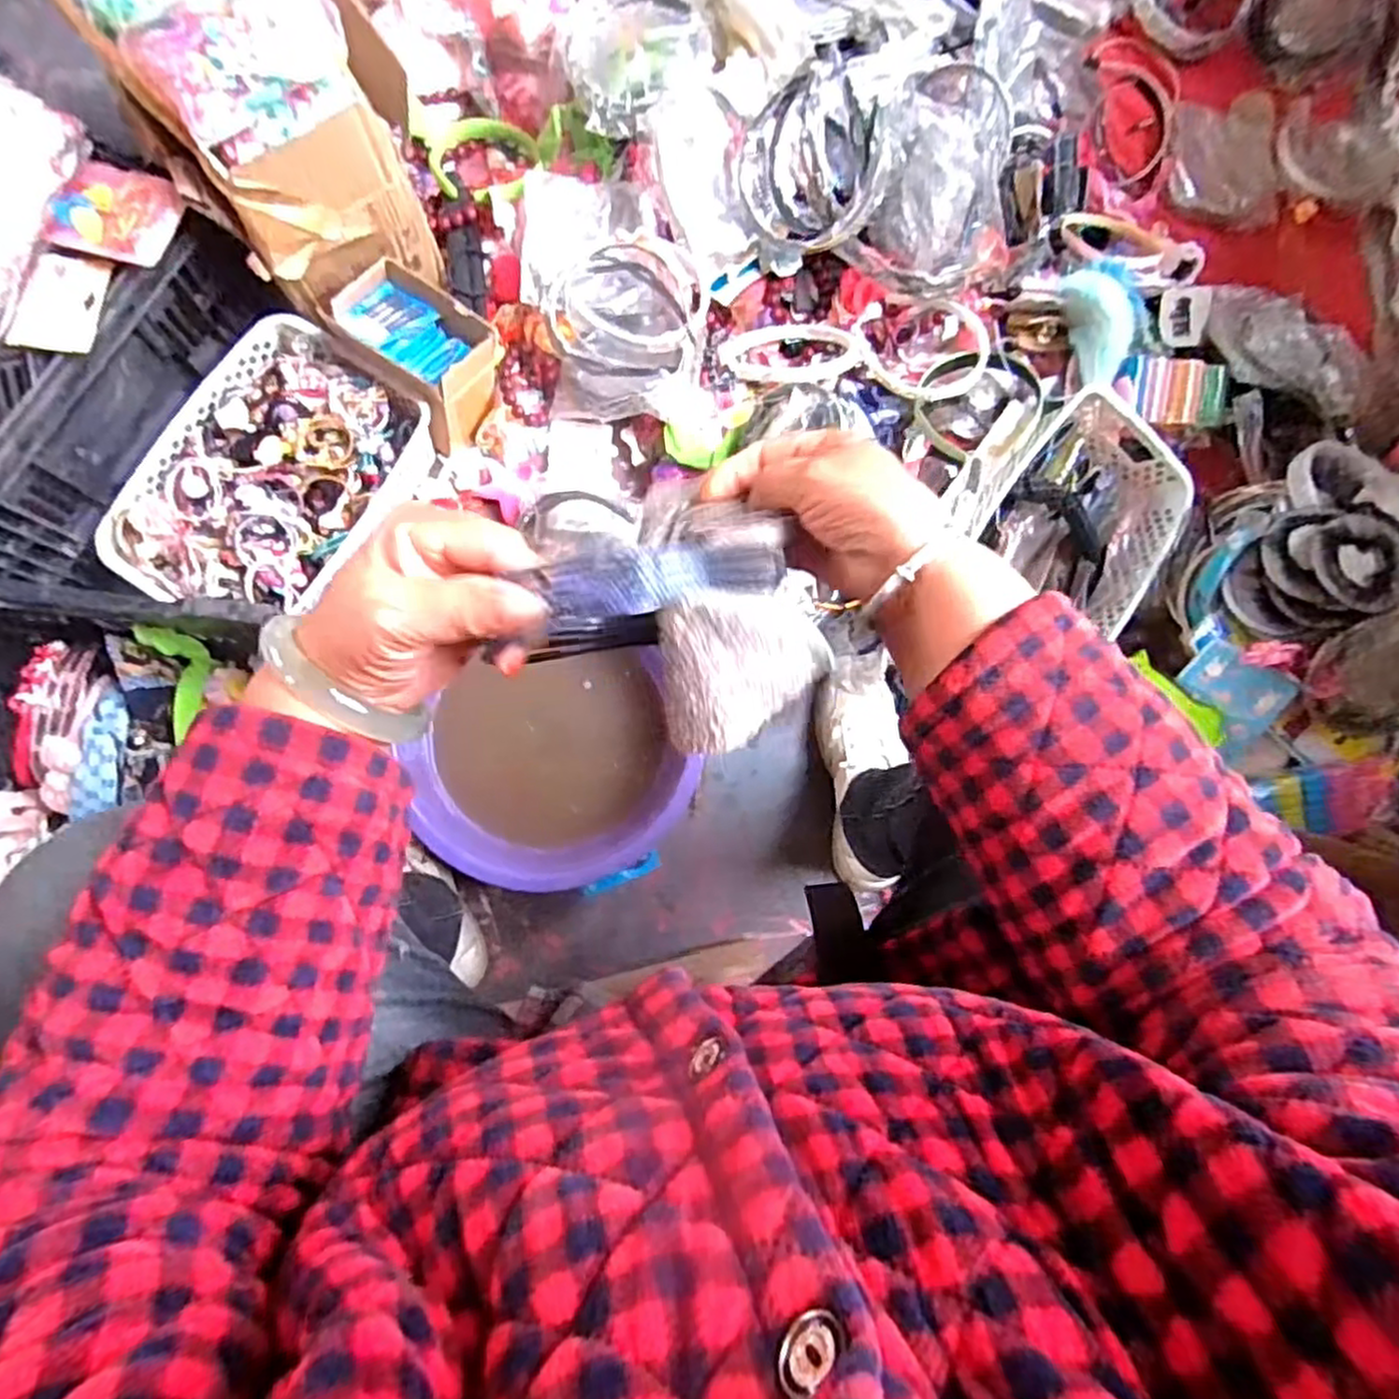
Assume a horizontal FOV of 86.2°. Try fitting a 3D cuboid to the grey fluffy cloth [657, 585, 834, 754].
[{"bbox_3d":[0.018,-0.015,0.320,0.069,0.020,0.067,-11,113,-10],"label":"grey fluffy cloth"}]

